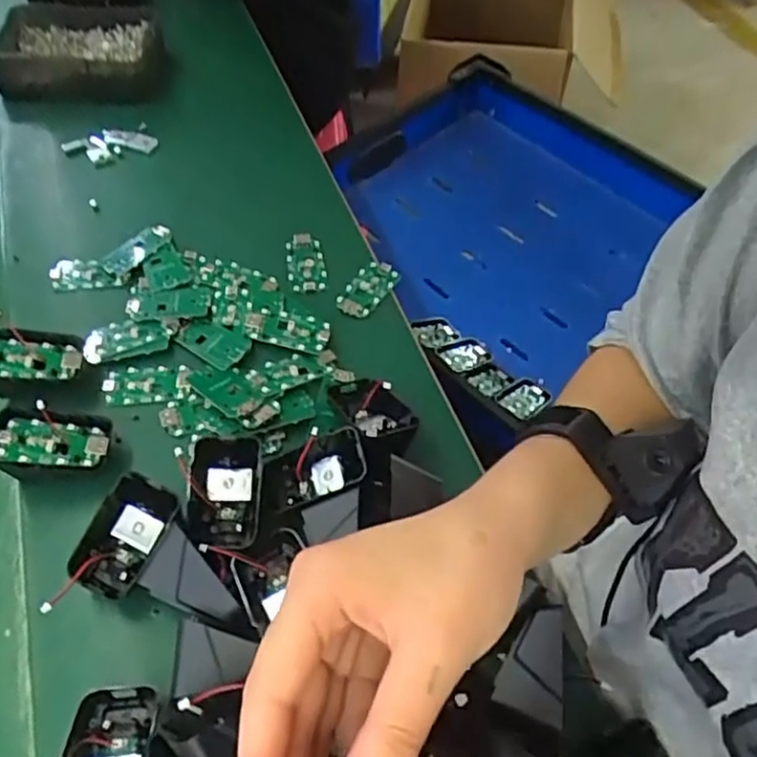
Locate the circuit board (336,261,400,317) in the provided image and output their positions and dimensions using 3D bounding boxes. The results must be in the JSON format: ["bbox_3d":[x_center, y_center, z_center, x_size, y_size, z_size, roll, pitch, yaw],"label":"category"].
[{"bbox_3d":[-0.009,-0.077,0.551,0.032,0.006,0.061,28,61,18],"label":"circuit board"}]

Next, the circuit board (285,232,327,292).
[{"bbox_3d":[-0.062,-0.099,0.566,0.030,0.009,0.061,-9,57,-5],"label":"circuit board"}]

